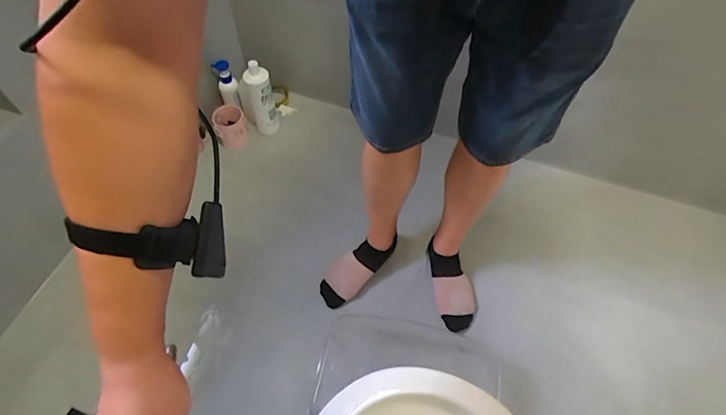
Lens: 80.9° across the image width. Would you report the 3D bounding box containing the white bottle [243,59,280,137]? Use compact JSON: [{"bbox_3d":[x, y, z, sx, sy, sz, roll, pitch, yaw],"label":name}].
[{"bbox_3d":[-0.323,-0.340,1.349,0.084,0.253,0.064,-11,59,-8],"label":"white bottle"}]

